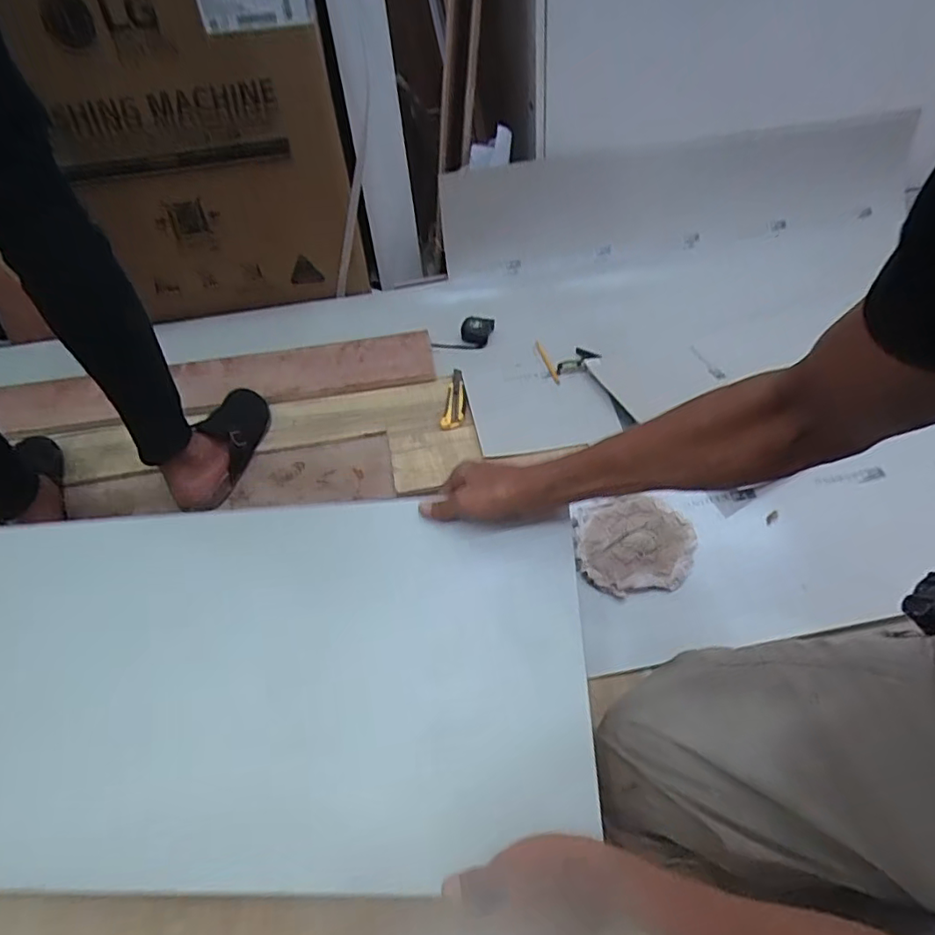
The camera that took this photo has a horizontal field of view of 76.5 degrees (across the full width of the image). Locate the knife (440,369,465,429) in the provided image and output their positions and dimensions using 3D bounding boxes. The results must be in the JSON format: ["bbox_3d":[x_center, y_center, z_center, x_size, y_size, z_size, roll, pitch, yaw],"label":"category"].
[{"bbox_3d":[-0.024,-0.130,1.097,0.038,0.015,0.152,-1,43,6],"label":"knife"}]

